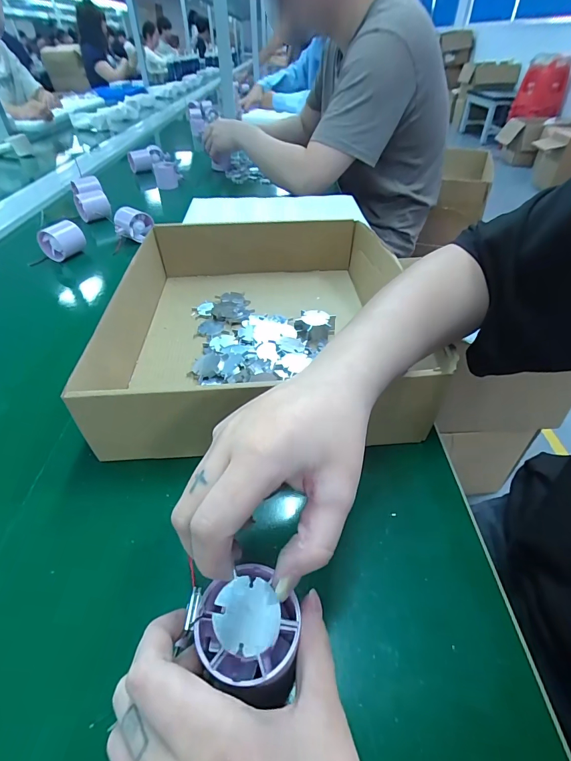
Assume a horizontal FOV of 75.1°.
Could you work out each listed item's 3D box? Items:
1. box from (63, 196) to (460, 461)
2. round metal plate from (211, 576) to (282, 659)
[{"bbox_3d":[-0.023,-0.075,0.429,0.325,0.091,0.345,-3,43,-2],"label":"box"},{"bbox_3d":[-0.018,0.112,0.178,0.031,0.004,0.030,-1,68,1],"label":"round metal plate"}]

